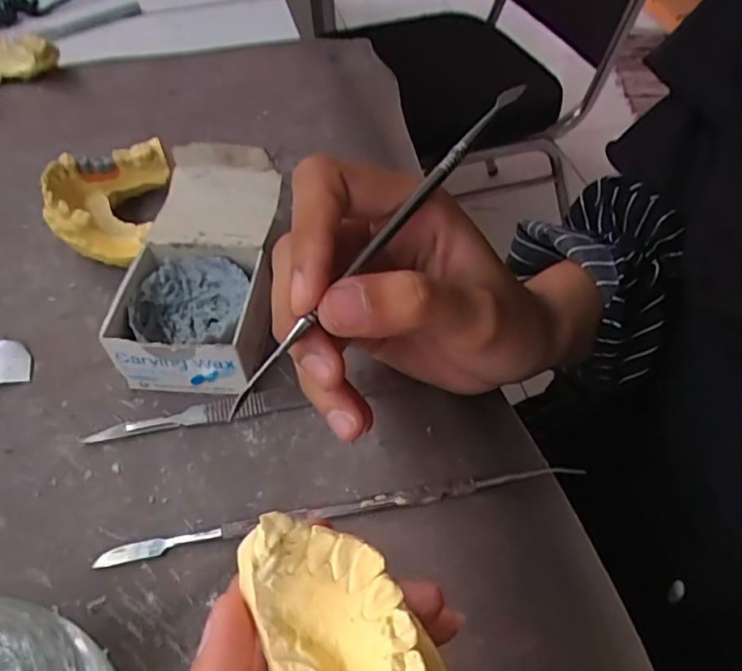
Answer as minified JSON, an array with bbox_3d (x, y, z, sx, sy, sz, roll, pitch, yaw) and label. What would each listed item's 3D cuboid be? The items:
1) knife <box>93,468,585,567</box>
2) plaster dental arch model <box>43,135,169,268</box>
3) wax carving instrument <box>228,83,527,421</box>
[{"bbox_3d":[-0.009,0.063,0.215,0.173,0.006,0.007,-9,52,-7],"label":"knife"},{"bbox_3d":[-0.132,-0.071,0.305,0.050,0.038,0.071,-1,51,-1],"label":"plaster dental arch model"},{"bbox_3d":[0.007,-0.035,0.187,0.004,0.005,0.154,31,68,23],"label":"wax carving instrument"}]

